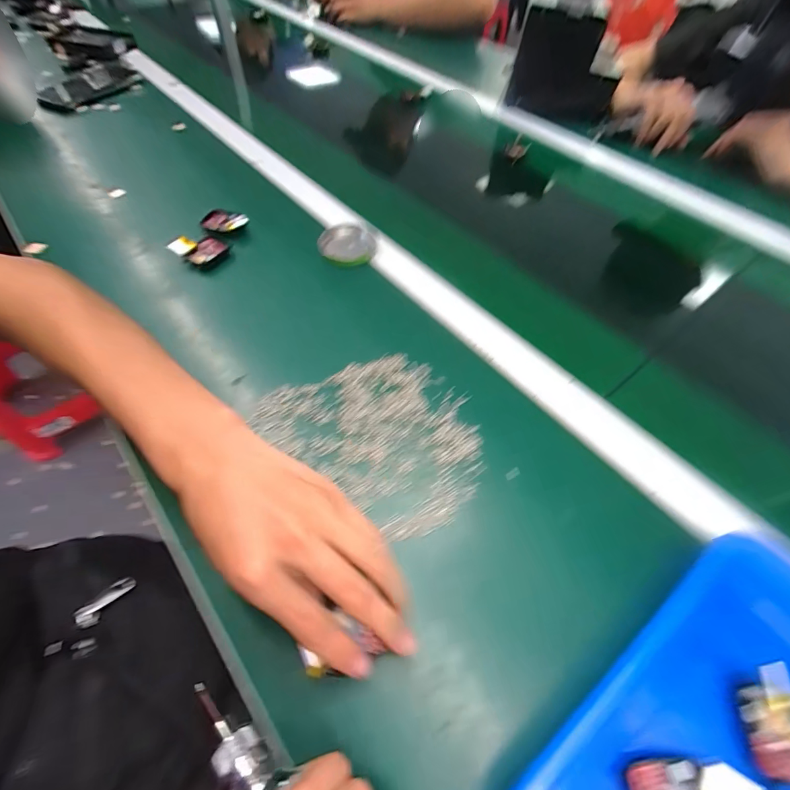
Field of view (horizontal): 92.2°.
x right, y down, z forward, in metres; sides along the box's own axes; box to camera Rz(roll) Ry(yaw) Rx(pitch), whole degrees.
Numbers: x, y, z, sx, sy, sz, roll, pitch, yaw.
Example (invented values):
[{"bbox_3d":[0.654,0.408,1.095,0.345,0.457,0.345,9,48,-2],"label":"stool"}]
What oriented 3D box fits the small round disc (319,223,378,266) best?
[{"bbox_3d":[-0.055,-0.175,0.447,0.066,0.015,0.060,2,55,-2],"label":"small round disc"}]

